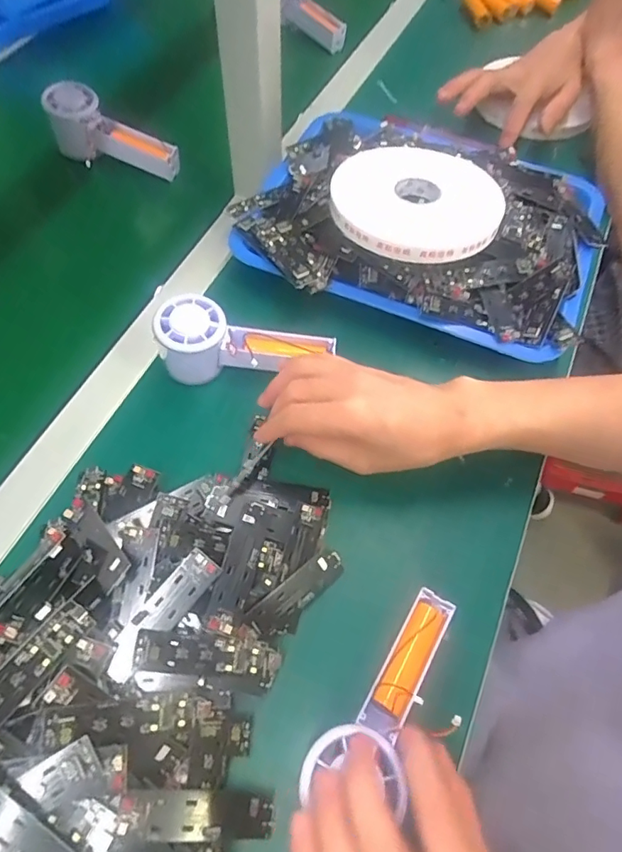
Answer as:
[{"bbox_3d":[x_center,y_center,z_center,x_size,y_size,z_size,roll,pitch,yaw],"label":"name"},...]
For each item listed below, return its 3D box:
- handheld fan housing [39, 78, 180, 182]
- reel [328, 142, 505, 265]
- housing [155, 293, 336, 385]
[{"bbox_3d":[-0.222,-0.322,0.564,0.146,0.058,0.050,27,64,11],"label":"handheld fan housing"},{"bbox_3d":[0.093,-0.199,0.452,0.147,0.016,0.138,4,62,-1],"label":"reel"},{"bbox_3d":[-0.053,-0.070,0.436,0.147,0.061,0.056,-1,62,-3],"label":"housing"}]

